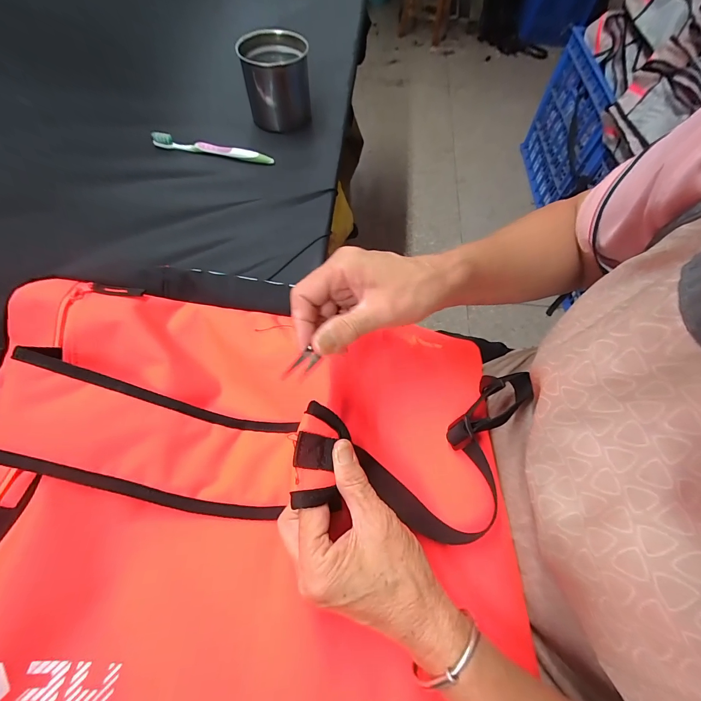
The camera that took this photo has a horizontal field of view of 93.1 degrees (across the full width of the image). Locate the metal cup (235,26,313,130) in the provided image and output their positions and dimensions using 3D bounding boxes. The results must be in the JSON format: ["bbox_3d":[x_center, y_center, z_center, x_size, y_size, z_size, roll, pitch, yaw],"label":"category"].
[{"bbox_3d":[-0.121,-0.429,0.533,0.101,0.098,0.107,1,63,-2],"label":"metal cup"}]

